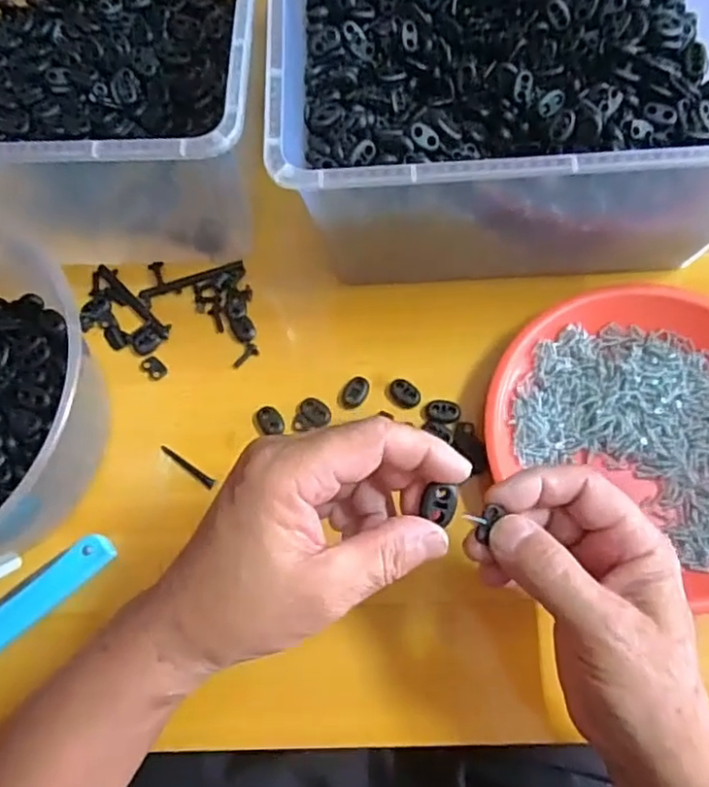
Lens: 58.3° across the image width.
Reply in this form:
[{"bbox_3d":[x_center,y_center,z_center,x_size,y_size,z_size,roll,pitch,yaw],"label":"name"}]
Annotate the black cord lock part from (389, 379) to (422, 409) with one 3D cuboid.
[{"bbox_3d":[0.033,0.000,0.417,0.016,0.005,0.021,-43,74,-12],"label":"black cord lock part"}]

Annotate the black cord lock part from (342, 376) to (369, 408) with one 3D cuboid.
[{"bbox_3d":[0.000,-0.001,0.419,0.015,0.007,0.022,34,75,13],"label":"black cord lock part"}]

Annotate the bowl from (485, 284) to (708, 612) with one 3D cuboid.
[{"bbox_3d":[0.178,0.025,0.385,0.188,0.030,0.186,-3,70,1],"label":"bowl"}]

